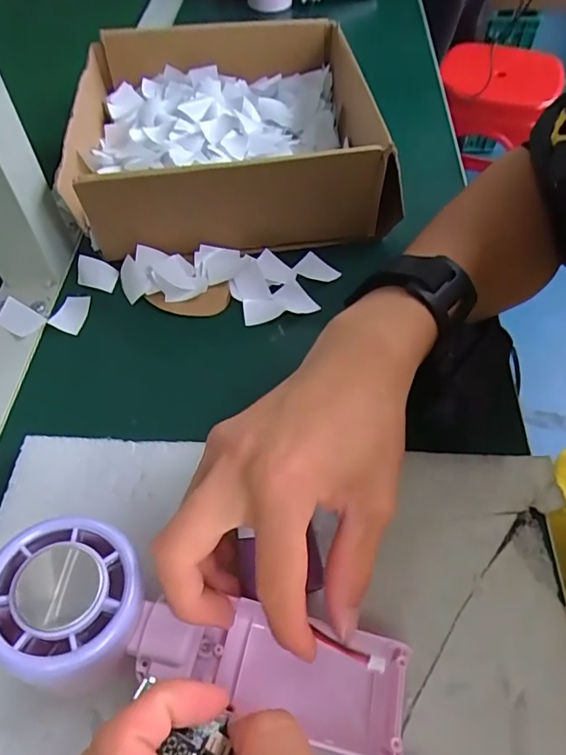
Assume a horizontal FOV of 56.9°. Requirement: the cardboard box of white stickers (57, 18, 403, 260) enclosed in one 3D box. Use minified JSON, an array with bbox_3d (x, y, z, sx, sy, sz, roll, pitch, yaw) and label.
[{"bbox_3d":[-0.043,-0.192,0.410,0.218,0.077,0.206,-7,55,-3],"label":"cardboard box of white stickers"}]

